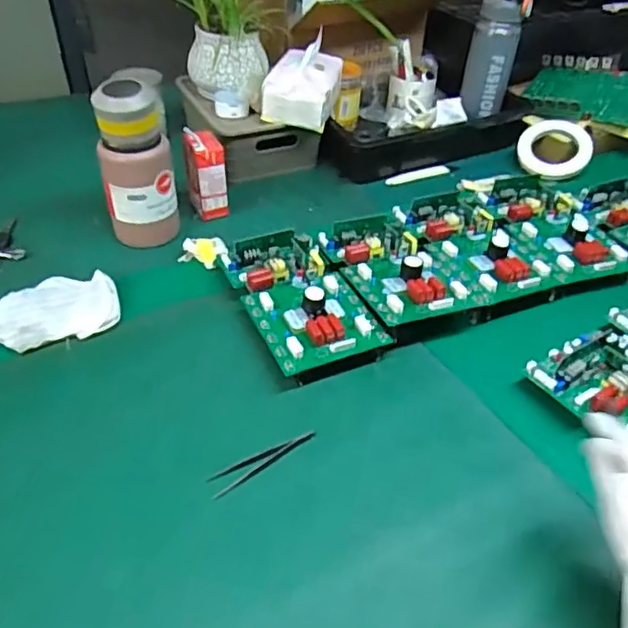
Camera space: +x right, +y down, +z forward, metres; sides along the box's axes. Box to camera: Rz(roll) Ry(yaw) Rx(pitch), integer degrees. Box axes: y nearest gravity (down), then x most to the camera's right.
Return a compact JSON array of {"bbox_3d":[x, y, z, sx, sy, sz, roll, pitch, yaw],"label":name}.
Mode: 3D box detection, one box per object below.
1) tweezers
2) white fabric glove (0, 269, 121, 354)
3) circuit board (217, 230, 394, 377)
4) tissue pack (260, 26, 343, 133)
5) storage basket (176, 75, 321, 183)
[{"bbox_3d":[-0.046,0.135,0.548,0.108,0.004,0.021,-24,48,-27],"label":"tweezers"},{"bbox_3d":[-0.294,-0.003,0.675,0.131,0.030,0.083,-11,44,-15],"label":"white fabric glove"},{"bbox_3d":[-0.019,-0.020,0.692,0.127,0.049,0.219,-16,45,-20],"label":"circuit board"},{"bbox_3d":[-0.015,-0.355,0.907,0.102,0.091,0.128,10,42,8],"label":"tissue pack"},{"bbox_3d":[-0.114,-0.321,0.997,0.194,0.094,0.261,-10,43,-15],"label":"storage basket"}]

